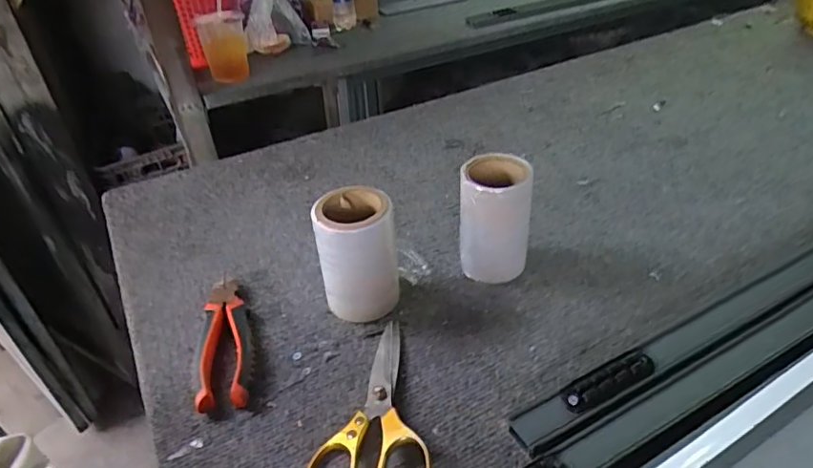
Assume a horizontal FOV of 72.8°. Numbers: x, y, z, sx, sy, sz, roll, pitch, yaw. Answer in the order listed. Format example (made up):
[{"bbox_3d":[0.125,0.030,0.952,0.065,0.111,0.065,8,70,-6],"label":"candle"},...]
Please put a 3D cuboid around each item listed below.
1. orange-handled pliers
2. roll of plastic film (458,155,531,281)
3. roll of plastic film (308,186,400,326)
[{"bbox_3d":[-0.156,0.088,0.467,0.037,0.018,0.141,-12,37,-9],"label":"orange-handled pliers"},{"bbox_3d":[0.081,-0.013,0.514,0.061,0.109,0.051,0,37,6],"label":"roll of plastic film"},{"bbox_3d":[-0.043,0.017,0.480,0.065,0.105,0.055,-6,37,-1],"label":"roll of plastic film"}]

